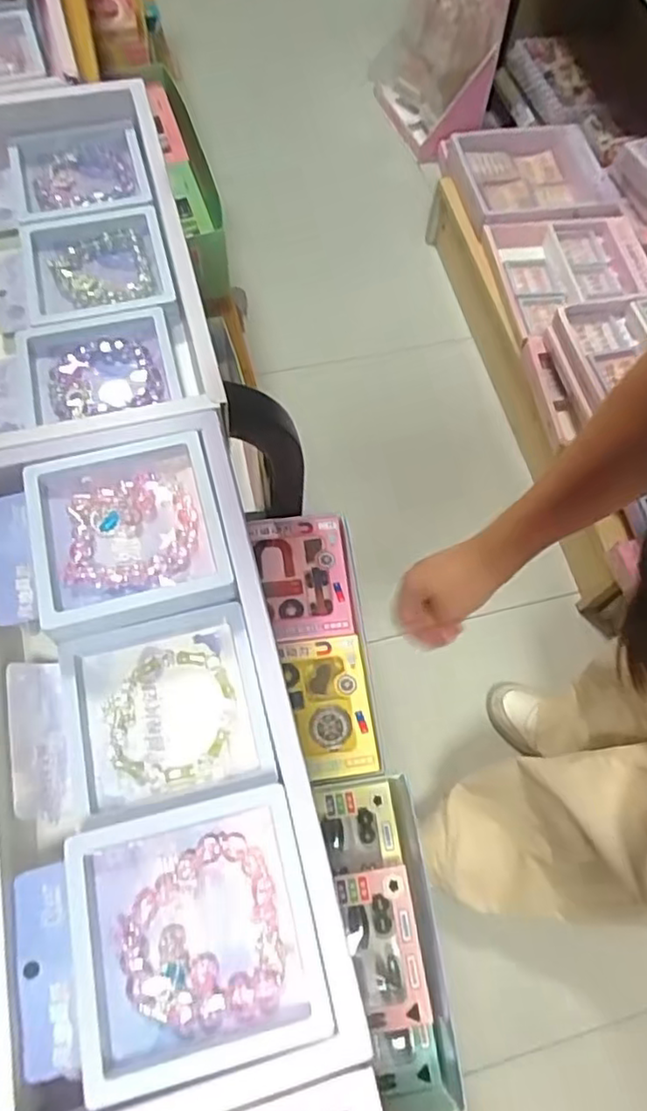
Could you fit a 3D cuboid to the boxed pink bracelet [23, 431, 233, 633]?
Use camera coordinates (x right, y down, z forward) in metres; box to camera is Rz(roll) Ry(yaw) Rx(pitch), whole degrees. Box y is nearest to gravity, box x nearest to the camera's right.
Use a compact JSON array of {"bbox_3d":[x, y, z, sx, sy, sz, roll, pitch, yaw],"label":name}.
[{"bbox_3d":[-0.097,-0.010,0.331,0.089,0.030,0.087,-13,66,-9],"label":"boxed pink bracelet"}]

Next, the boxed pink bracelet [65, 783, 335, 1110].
[{"bbox_3d":[-0.051,0.148,0.261,0.090,0.022,0.089,-12,66,-8],"label":"boxed pink bracelet"}]

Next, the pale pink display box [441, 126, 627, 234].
[{"bbox_3d":[0.389,-0.733,1.247,0.327,0.053,0.240,-11,66,-8],"label":"pale pink display box"}]

